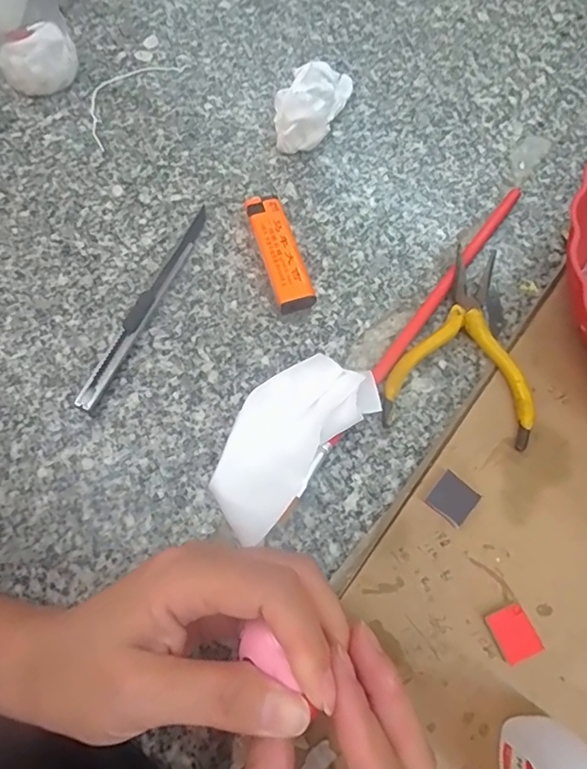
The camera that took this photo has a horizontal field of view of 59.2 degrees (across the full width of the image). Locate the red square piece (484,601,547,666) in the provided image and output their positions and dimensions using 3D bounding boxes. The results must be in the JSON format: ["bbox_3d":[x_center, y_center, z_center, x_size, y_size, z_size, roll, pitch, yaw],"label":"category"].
[{"bbox_3d":[0.103,0.117,0.241,0.018,0.006,0.023,-24,70,-8],"label":"red square piece"}]

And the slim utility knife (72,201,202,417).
[{"bbox_3d":[-0.089,-0.051,0.313,0.011,0.008,0.147,22,71,9],"label":"slim utility knife"}]

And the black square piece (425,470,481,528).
[{"bbox_3d":[0.081,0.059,0.263,0.021,0.007,0.020,38,74,14],"label":"black square piece"}]

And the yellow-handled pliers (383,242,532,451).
[{"bbox_3d":[0.095,-0.026,0.299,0.077,0.018,0.115,8,69,4],"label":"yellow-handled pliers"}]

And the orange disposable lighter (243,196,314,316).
[{"bbox_3d":[-0.009,-0.083,0.323,0.023,0.015,0.080,-17,69,-6],"label":"orange disposable lighter"}]

